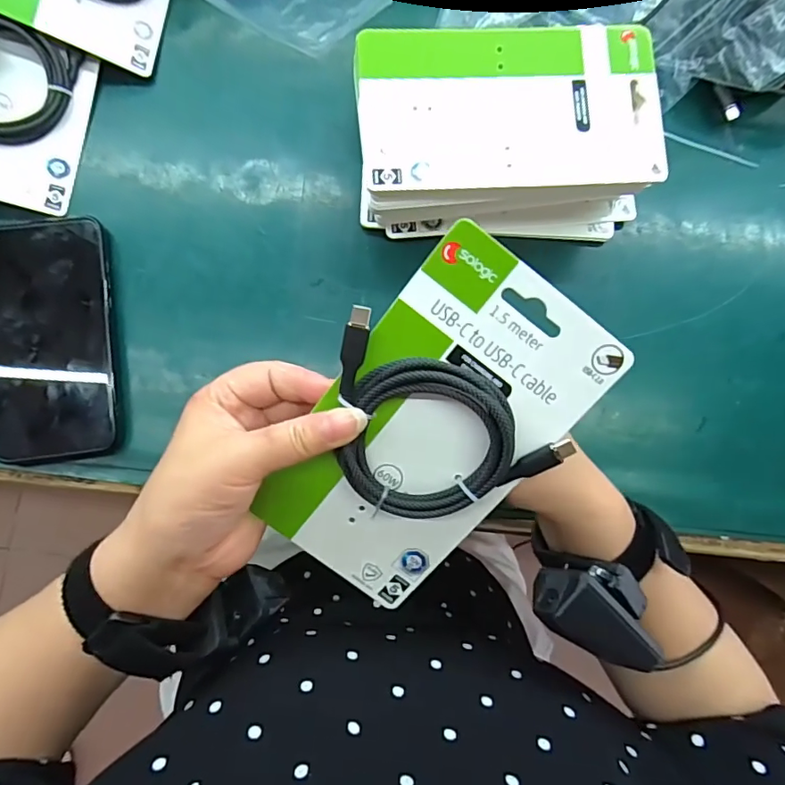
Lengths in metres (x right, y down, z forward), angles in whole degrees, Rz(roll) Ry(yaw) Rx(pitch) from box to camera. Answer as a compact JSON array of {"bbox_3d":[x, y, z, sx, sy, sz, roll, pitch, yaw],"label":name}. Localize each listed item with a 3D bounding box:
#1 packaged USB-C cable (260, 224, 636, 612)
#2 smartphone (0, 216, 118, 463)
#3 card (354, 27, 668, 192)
[{"bbox_3d":[0.012,0.021,0.234,0.105,0.016,0.176,39,107,-10],"label":"packaged USB-C cable"},{"bbox_3d":[-0.223,-0.037,0.325,0.075,0.013,0.155,-6,86,-3],"label":"smartphone"},{"bbox_3d":[0.071,-0.168,0.300,0.181,0.008,0.103,-3,86,-3],"label":"card"}]

